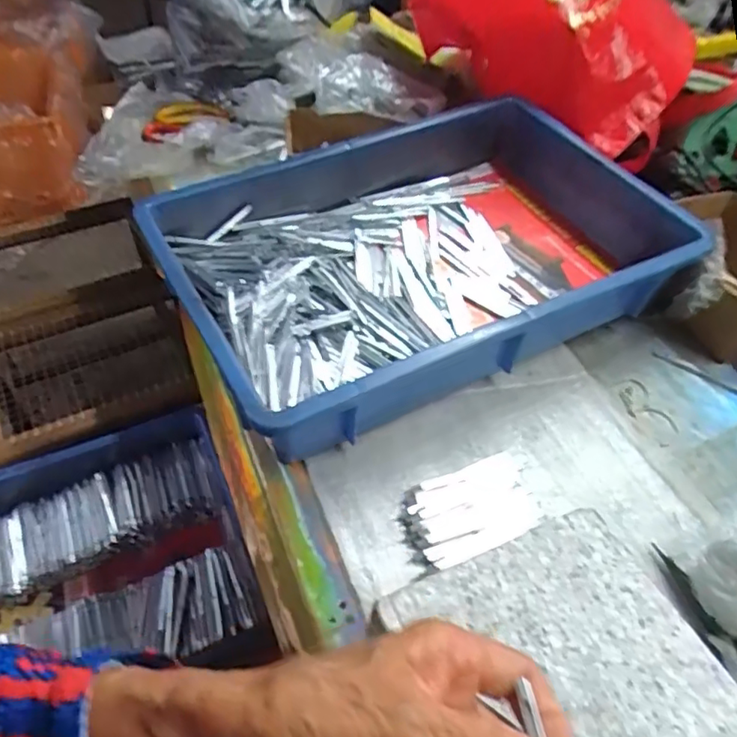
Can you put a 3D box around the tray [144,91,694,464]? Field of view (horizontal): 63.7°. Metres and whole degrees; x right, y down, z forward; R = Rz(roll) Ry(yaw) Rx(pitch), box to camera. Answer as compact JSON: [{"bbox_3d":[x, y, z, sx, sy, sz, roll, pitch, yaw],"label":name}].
[{"bbox_3d":[0.047,-0.106,0.538,0.425,0.079,0.292,-19,54,-21],"label":"tray"}]

